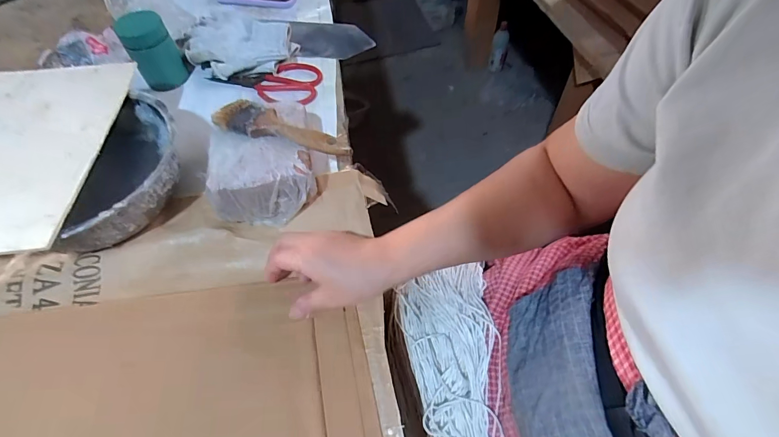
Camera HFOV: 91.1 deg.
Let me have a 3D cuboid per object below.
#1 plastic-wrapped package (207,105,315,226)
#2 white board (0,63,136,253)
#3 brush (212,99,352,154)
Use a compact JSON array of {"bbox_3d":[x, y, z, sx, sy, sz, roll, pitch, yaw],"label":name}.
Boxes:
[{"bbox_3d":[-0.147,-0.065,0.453,0.115,0.058,0.139,-10,58,-6],"label":"plastic-wrapped package"},{"bbox_3d":[-0.437,-0.077,0.415,0.239,0.008,0.274,-5,56,-2],"label":"white board"},{"bbox_3d":[-0.121,-0.102,0.435,0.168,0.018,0.040,20,60,12],"label":"brush"}]

